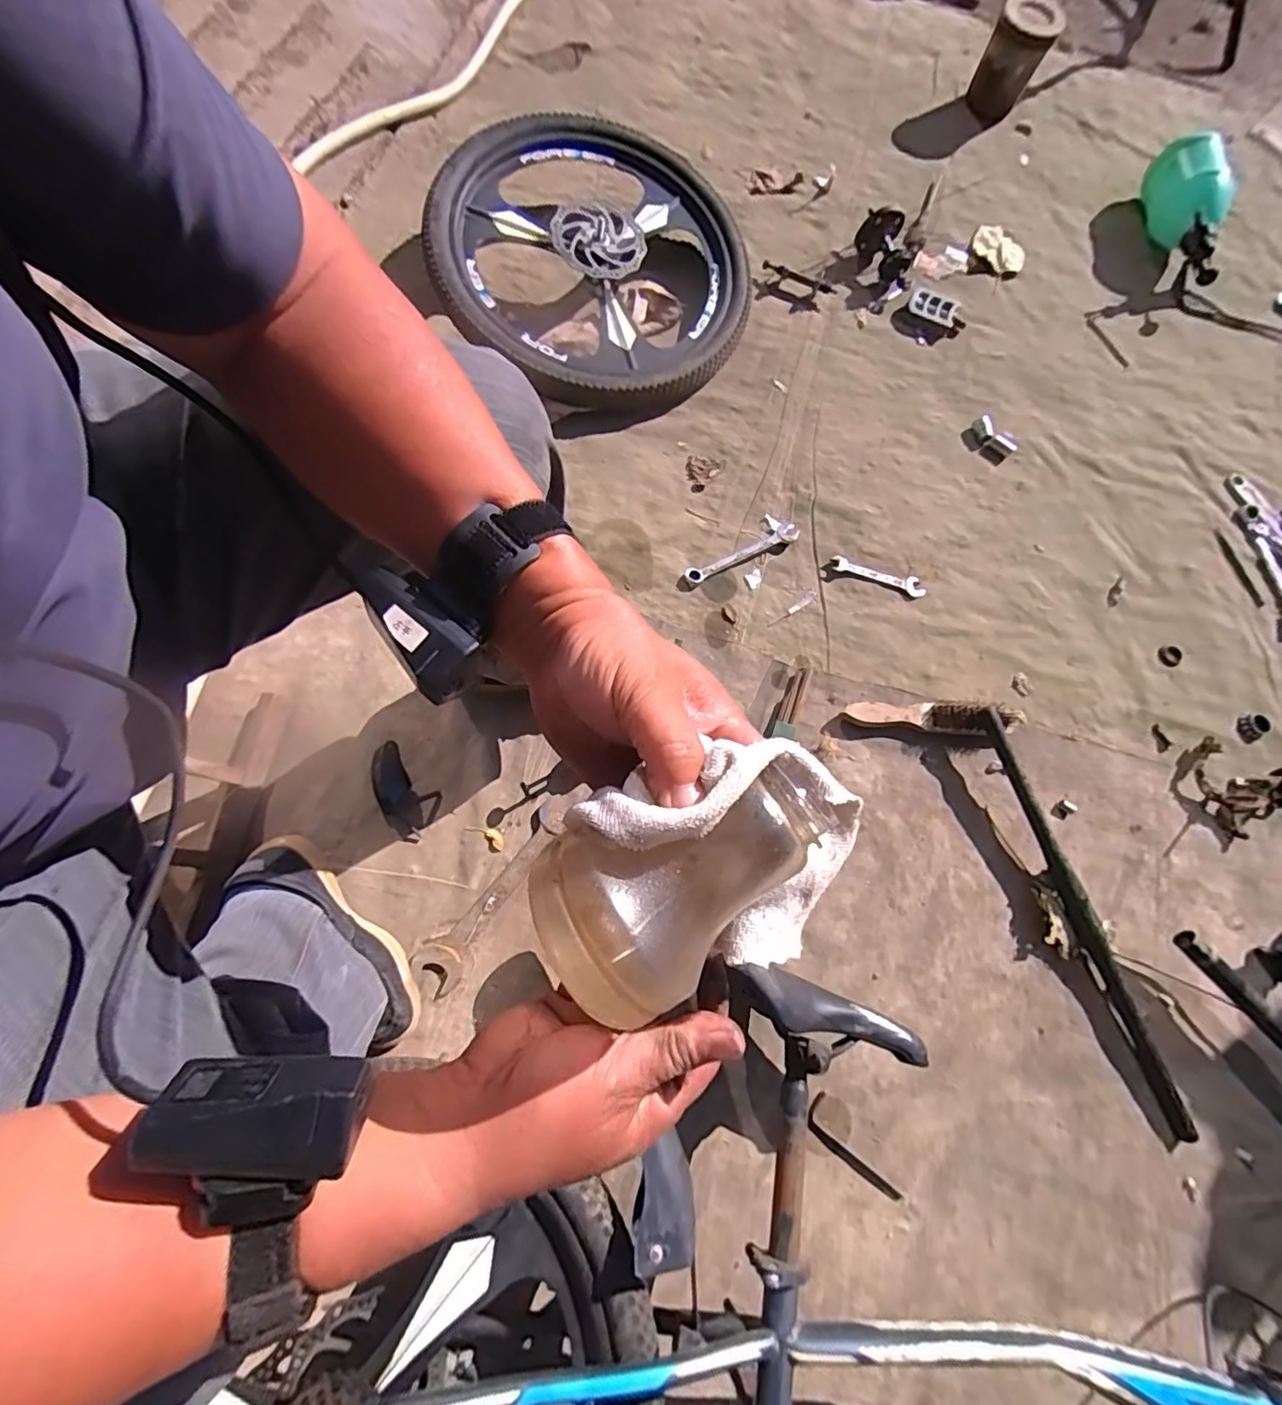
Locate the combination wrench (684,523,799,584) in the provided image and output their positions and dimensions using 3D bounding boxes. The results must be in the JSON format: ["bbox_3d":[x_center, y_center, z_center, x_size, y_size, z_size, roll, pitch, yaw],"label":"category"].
[{"bbox_3d":[0.160,-0.233,0.900,0.198,0.018,0.030,-28,76,-9],"label":"combination wrench"}]

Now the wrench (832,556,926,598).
[{"bbox_3d":[0.384,-0.206,0.913,0.153,0.008,0.031,19,74,4],"label":"wrench"}]

